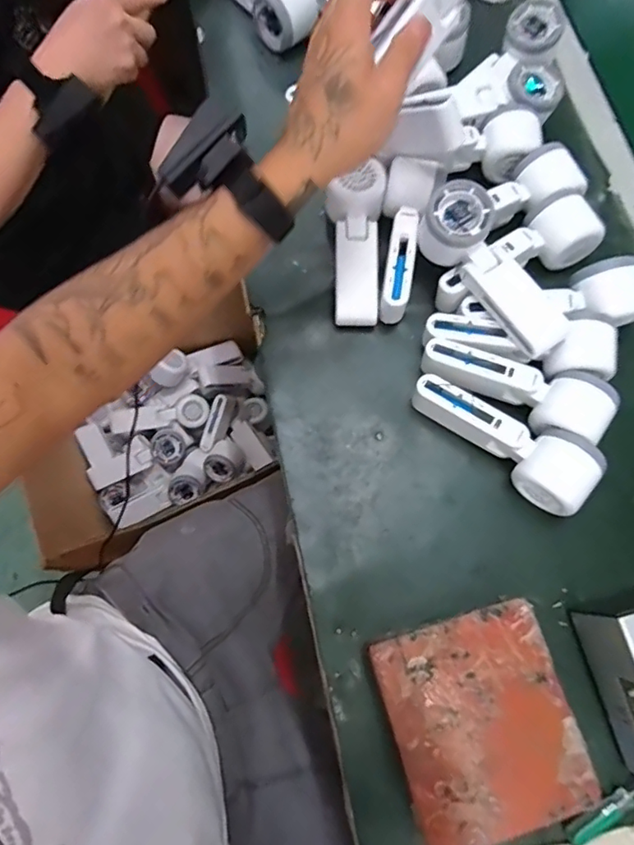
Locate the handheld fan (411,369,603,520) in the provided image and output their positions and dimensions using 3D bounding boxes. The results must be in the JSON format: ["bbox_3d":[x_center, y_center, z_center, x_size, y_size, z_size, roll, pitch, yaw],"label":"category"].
[{"bbox_3d":[0.166,0.009,0.464,0.163,0.047,0.063,42,79,11],"label":"handheld fan"}]

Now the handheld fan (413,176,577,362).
[{"bbox_3d":[0.162,-0.137,0.460,0.063,0.045,0.167,-38,77,-11],"label":"handheld fan"}]

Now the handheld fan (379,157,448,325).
[{"bbox_3d":[0.085,-0.176,0.512,0.050,0.054,0.160,9,73,3],"label":"handheld fan"}]

